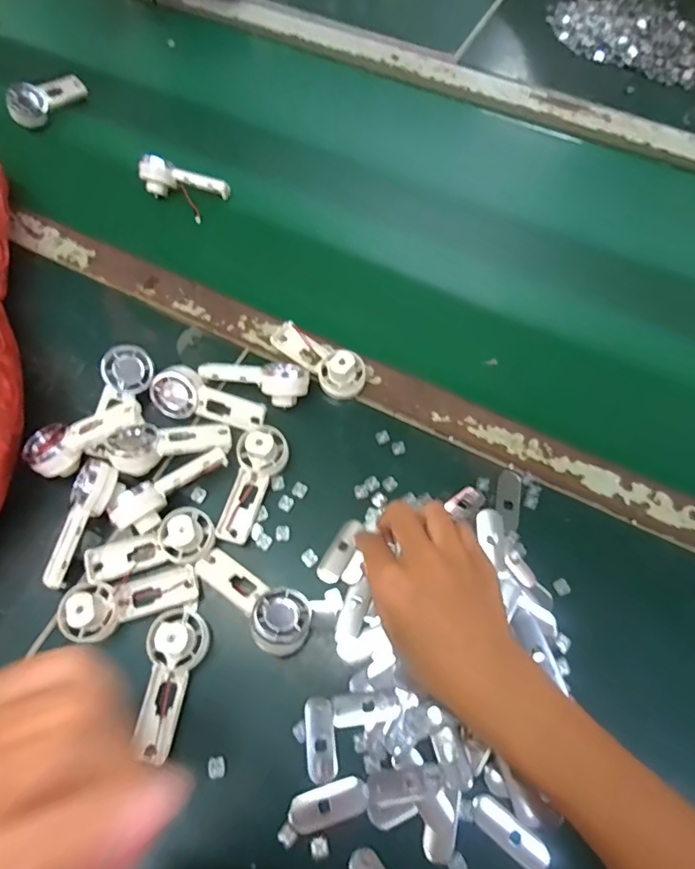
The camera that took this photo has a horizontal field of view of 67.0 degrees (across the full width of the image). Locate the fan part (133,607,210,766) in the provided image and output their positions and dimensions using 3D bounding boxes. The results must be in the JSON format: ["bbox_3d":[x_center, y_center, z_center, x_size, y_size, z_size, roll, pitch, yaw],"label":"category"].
[{"bbox_3d":[-0.124,0.164,0.350,0.038,0.026,0.091,16,67,6],"label":"fan part"}]

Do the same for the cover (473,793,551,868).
[{"bbox_3d":[0.101,0.250,0.329,0.050,0.008,0.019,36,70,14],"label":"cover"}]

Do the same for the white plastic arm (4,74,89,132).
[{"bbox_3d":[-0.358,-0.399,0.626,0.033,0.043,0.097,33,69,13],"label":"white plastic arm"}]

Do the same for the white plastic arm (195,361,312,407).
[{"bbox_3d":[-0.079,-0.044,0.439,0.091,0.028,0.028,9,66,3],"label":"white plastic arm"}]

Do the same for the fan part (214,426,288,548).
[{"bbox_3d":[-0.077,0.037,0.411,0.038,0.026,0.093,19,79,7],"label":"fan part"}]

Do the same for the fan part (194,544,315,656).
[{"bbox_3d":[-0.068,0.116,0.366,0.094,0.015,0.040,24,49,18],"label":"fan part"}]

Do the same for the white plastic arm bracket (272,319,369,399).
[{"bbox_3d":[-0.024,-0.071,0.457,0.038,0.031,0.093,-42,73,-17],"label":"white plastic arm bracket"}]

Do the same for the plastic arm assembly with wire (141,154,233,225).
[{"bbox_3d":[-0.175,-0.265,0.561,0.090,0.043,0.034,19,67,8],"label":"plastic arm assembly with wire"}]

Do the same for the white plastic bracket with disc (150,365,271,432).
[{"bbox_3d":[-0.116,-0.025,0.430,0.091,0.017,0.040,26,68,10],"label":"white plastic bracket with disc"}]

